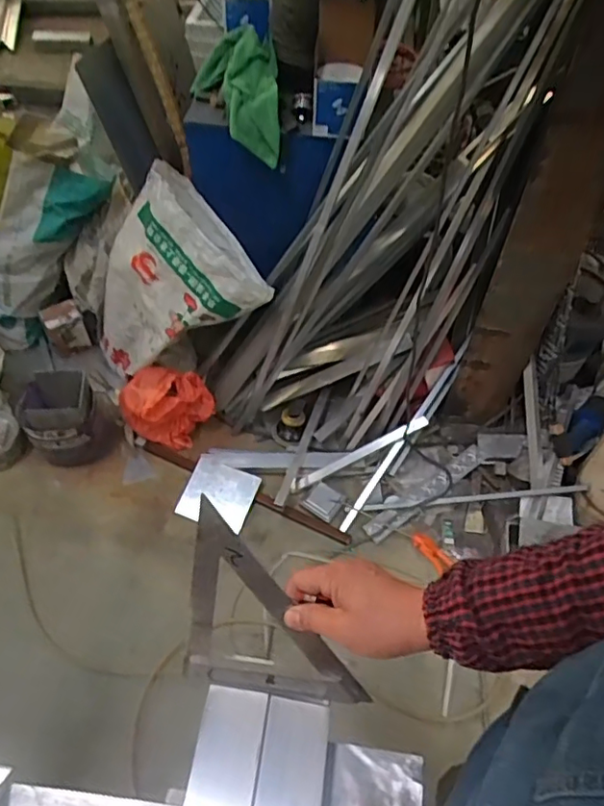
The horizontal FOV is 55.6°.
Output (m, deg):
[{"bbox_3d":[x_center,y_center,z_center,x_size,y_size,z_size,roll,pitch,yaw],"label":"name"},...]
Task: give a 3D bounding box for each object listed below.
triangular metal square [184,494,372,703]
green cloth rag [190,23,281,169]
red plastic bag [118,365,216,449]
[{"bbox_3d":[-0.060,0.230,0.572,0.124,0.017,0.246,-37,93,3],"label":"triangular metal square"},{"bbox_3d":[-0.142,-0.769,1.410,0.176,0.145,0.351,-17,74,-15],"label":"green cloth rag"},{"bbox_3d":[-0.392,0.015,1.665,0.262,0.180,0.150,-1,52,-4],"label":"red plastic bag"}]

